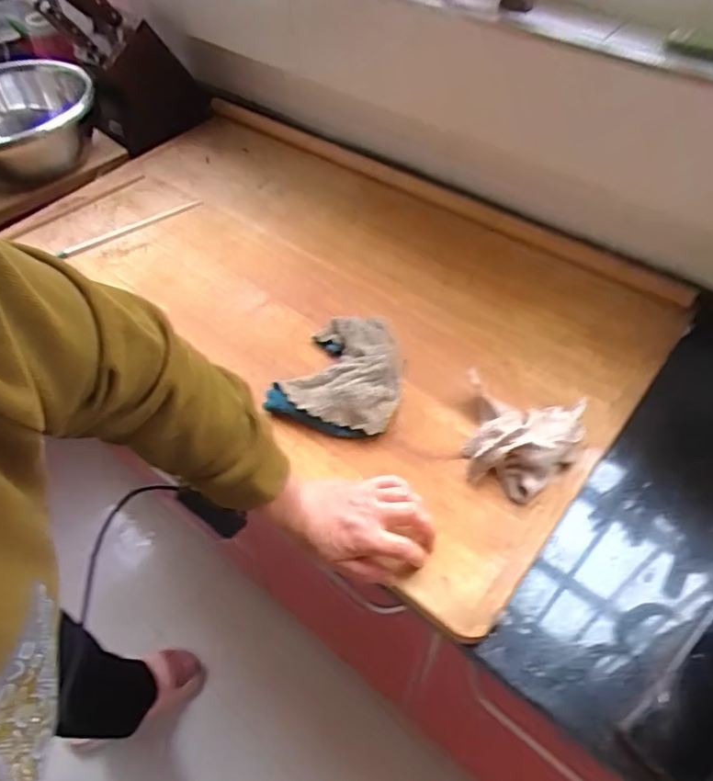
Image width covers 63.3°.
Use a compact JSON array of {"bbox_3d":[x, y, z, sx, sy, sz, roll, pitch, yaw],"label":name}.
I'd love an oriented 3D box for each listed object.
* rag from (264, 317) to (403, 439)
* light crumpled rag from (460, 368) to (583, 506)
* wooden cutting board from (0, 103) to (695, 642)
[{"bbox_3d":[-0.012,-0.025,0.674,0.140,0.043,0.158,15,54,14],"label":"rag"},{"bbox_3d":[0.167,0.049,0.605,0.125,0.046,0.121,16,55,15],"label":"light crumpled rag"},{"bbox_3d":[-0.056,-0.170,0.802,0.888,0.028,0.484,35,61,26],"label":"wooden cutting board"}]

